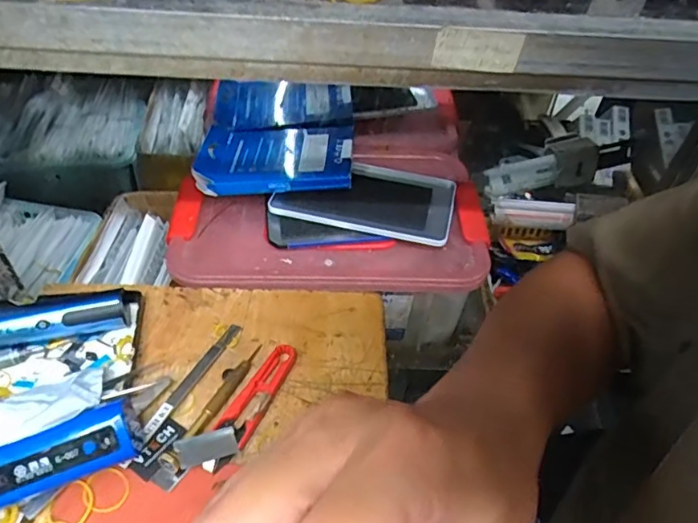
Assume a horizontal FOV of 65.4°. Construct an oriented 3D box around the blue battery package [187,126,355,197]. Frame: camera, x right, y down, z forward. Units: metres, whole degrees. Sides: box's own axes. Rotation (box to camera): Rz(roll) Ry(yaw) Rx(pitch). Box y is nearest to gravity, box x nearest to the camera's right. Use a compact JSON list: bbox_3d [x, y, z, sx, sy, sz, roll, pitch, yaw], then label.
[{"bbox_3d":[-0.079,-0.116,0.593,0.162,0.031,0.105,4,47,-2],"label":"blue battery package"}]

